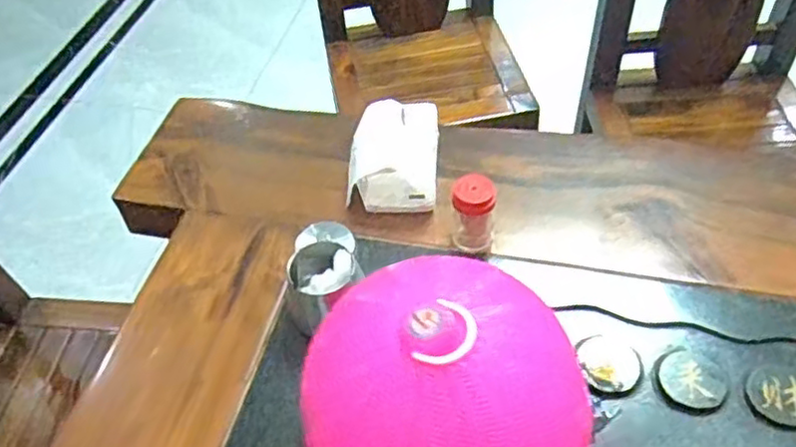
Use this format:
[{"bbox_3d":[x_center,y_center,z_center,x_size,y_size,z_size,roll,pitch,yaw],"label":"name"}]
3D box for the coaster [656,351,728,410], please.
[{"bbox_3d":[0.308,0.164,0.700,0.066,0.006,0.064,-2,50,3],"label":"coaster"}]

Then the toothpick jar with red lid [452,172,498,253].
[{"bbox_3d":[0.091,-0.014,0.798,0.050,0.089,0.047,-2,50,3],"label":"toothpick jar with red lid"}]

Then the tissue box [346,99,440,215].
[{"bbox_3d":[-0.004,-0.091,0.873,0.111,0.075,0.143,3,51,7],"label":"tissue box"}]

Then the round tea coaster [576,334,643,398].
[{"bbox_3d":[0.227,0.149,0.712,0.061,0.004,0.068,-12,50,-5],"label":"round tea coaster"}]

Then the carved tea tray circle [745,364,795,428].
[{"bbox_3d":[0.394,0.174,0.683,0.069,0.008,0.069,-2,50,3],"label":"carved tea tray circle"}]

